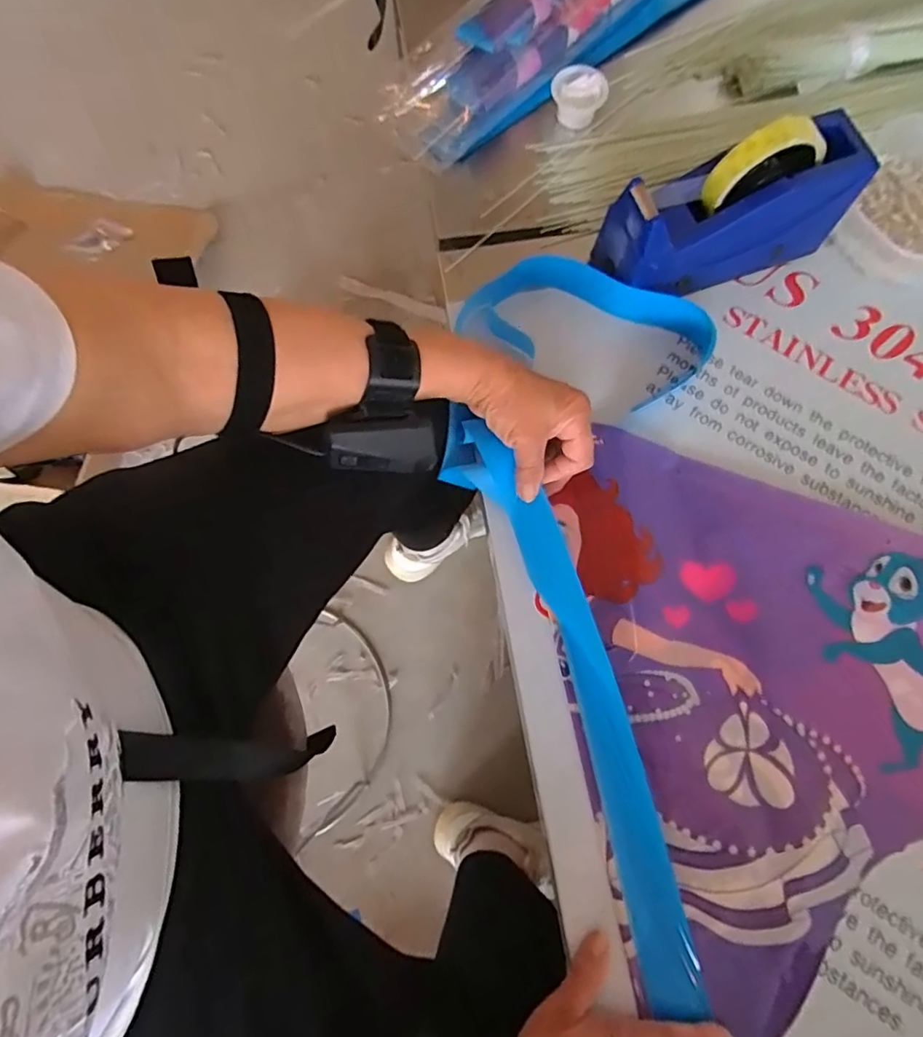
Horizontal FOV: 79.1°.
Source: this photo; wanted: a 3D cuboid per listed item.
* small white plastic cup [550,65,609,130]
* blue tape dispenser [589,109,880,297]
[{"bbox_3d":[0.115,-0.415,0.552,0.053,0.034,0.042,14,77,5],"label":"small white plastic cup"},{"bbox_3d":[0.223,-0.255,0.465,0.203,0.117,0.065,-19,76,-3],"label":"blue tape dispenser"}]

